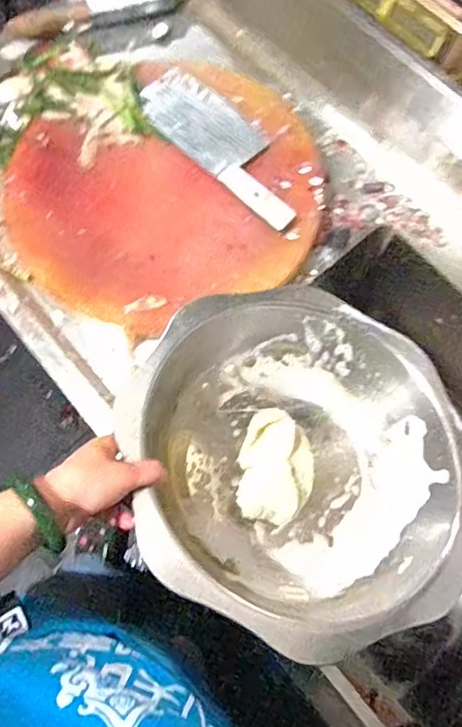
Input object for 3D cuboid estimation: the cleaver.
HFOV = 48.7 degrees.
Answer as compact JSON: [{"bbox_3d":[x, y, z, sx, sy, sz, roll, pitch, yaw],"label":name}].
[{"bbox_3d":[-0.006,-0.302,0.690,0.102,0.020,0.294,-42,77,-13],"label":"cleaver"}]

